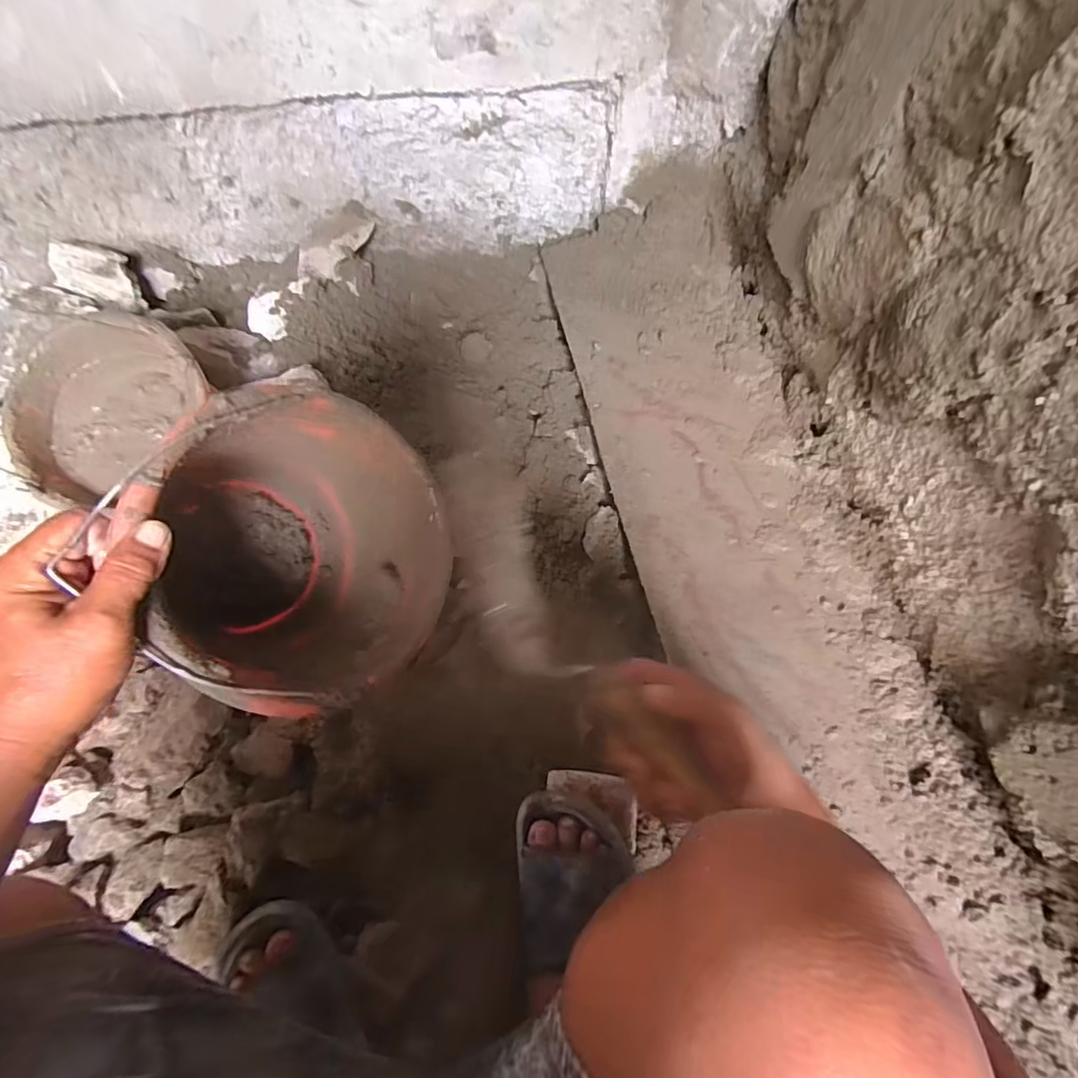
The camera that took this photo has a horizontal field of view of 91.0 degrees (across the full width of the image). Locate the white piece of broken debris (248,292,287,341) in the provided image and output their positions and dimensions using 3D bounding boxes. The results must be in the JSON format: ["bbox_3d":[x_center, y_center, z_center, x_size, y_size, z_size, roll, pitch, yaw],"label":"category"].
[{"bbox_3d":[-0.402,-0.328,0.776,0.050,0.032,0.061,-11,76,-5],"label":"white piece of broken debris"}]

